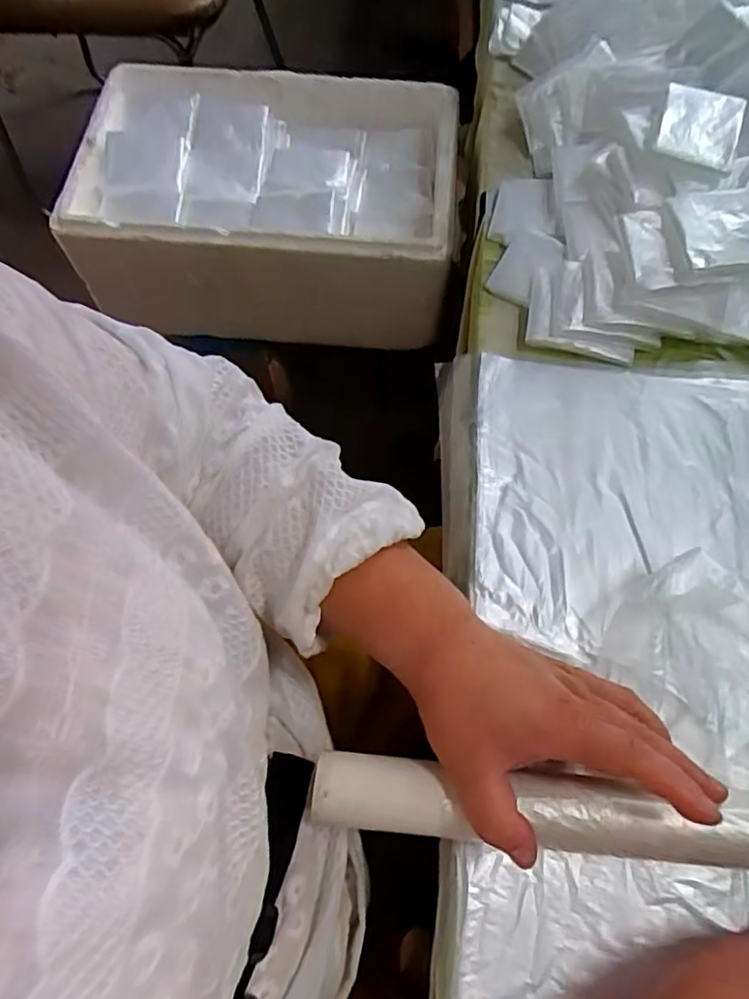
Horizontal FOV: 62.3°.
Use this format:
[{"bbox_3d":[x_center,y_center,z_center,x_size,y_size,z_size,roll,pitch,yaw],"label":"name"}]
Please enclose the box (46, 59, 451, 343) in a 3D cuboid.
[{"bbox_3d":[-0.107,-0.346,0.724,0.397,0.158,0.276,8,68,4],"label":"box"}]

